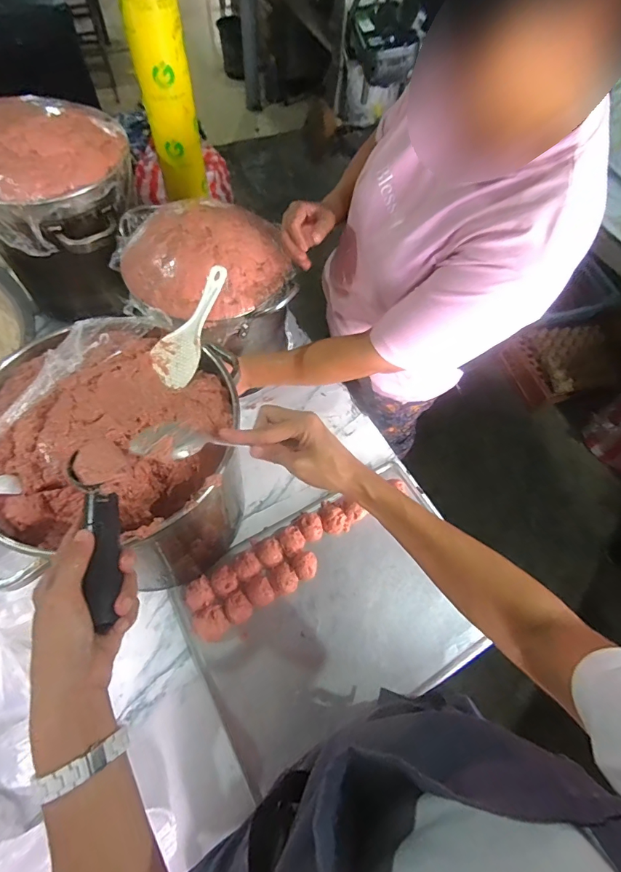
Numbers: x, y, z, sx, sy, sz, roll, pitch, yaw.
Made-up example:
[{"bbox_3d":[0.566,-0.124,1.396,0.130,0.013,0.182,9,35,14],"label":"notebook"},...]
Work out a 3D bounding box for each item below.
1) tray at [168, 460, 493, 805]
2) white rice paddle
[{"bbox_3d":[0.035,0.269,0.669,0.439,0.036,0.338,-23,65,-14],"label":"tray"},{"bbox_3d":[-0.151,-0.142,0.536,0.057,0.014,0.168,21,78,9],"label":"white rice paddle"}]

